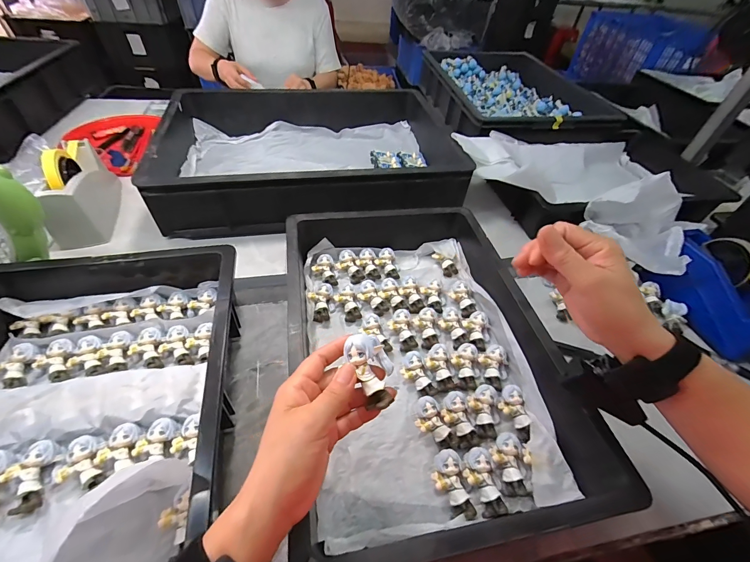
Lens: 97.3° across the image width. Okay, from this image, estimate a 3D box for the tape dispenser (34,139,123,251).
[{"bbox_3d":[-0.531,-0.169,0.593,0.075,0.122,0.212,-13,50,-16],"label":"tape dispenser"}]

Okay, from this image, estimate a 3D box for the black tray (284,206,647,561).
[{"bbox_3d":[0.051,0.079,0.445,0.313,0.102,0.461,-5,48,-10],"label":"black tray"}]

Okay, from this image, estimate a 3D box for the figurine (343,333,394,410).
[{"bbox_3d":[-0.003,0.075,0.282,0.033,0.028,0.060,-18,86,-17],"label":"figurine"}]

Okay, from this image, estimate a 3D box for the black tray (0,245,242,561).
[{"bbox_3d":[-0.327,0.132,0.354,0.339,0.094,0.450,-9,49,-13],"label":"black tray"}]

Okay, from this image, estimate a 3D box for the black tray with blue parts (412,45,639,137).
[{"bbox_3d":[0.390,-0.542,0.984,0.379,0.114,0.583,-5,48,-10],"label":"black tray with blue parts"}]

